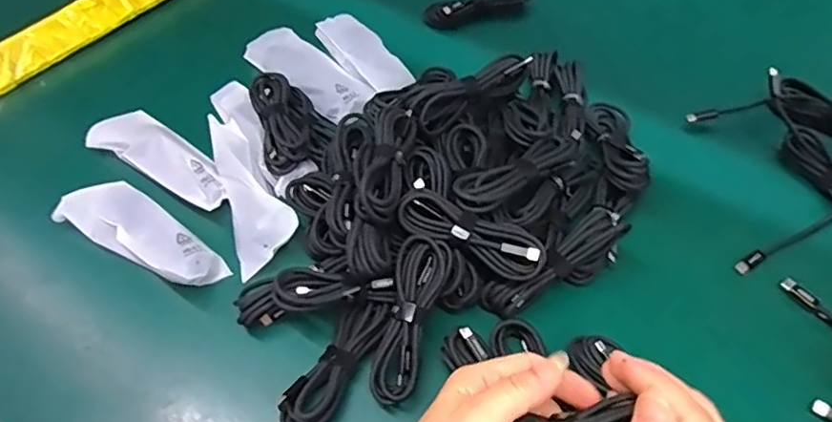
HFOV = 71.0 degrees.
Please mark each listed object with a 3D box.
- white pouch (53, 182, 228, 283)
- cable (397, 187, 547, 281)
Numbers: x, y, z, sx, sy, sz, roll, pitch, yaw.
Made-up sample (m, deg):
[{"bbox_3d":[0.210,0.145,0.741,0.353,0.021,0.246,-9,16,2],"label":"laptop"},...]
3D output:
[{"bbox_3d":[-0.219,0.017,0.467,0.146,0.029,0.047,24,59,19],"label":"white pouch"},{"bbox_3d":[0.039,0.016,0.408,0.102,0.028,0.030,16,57,14],"label":"cable"}]

